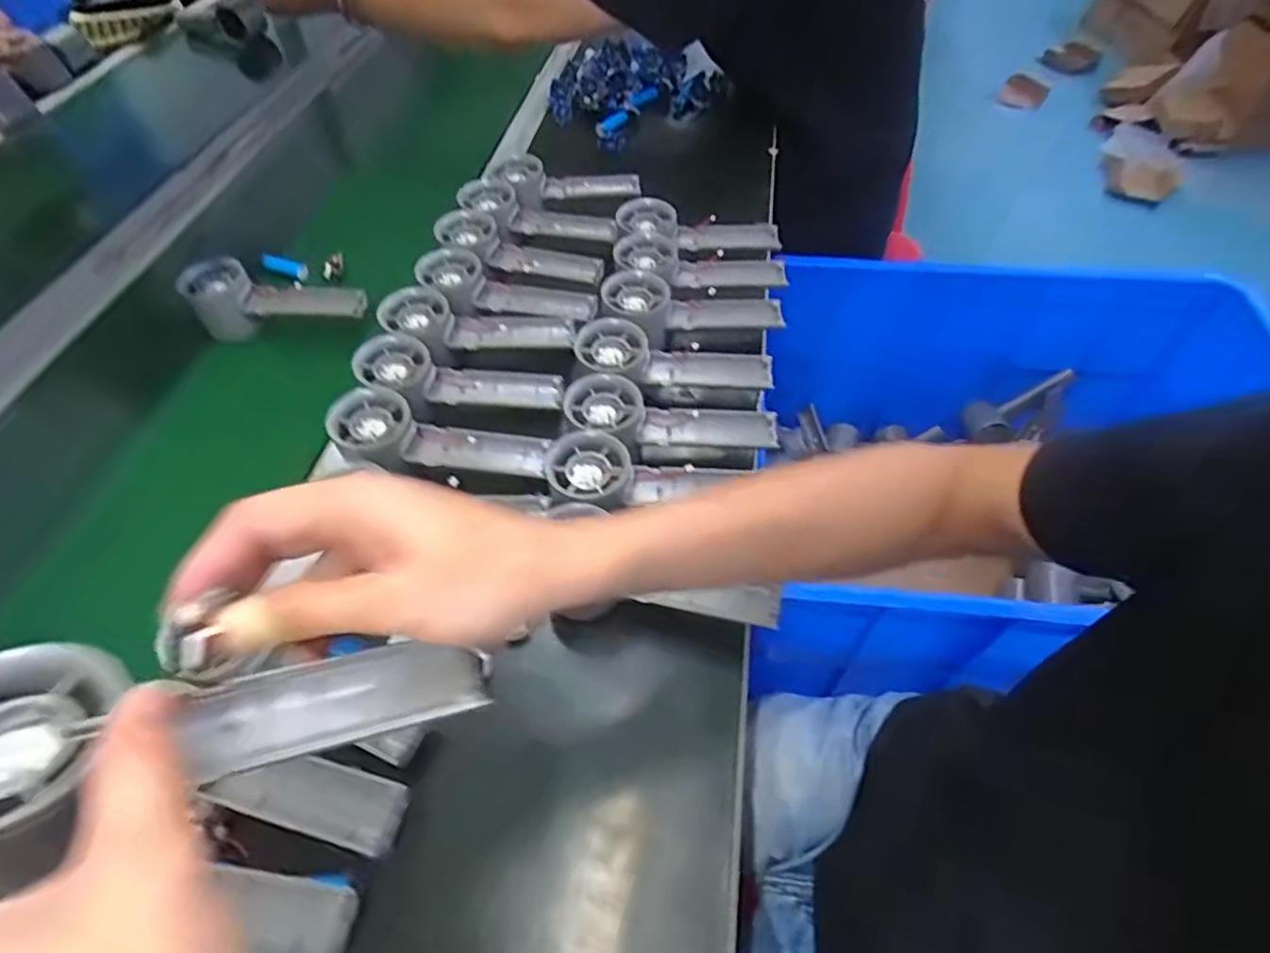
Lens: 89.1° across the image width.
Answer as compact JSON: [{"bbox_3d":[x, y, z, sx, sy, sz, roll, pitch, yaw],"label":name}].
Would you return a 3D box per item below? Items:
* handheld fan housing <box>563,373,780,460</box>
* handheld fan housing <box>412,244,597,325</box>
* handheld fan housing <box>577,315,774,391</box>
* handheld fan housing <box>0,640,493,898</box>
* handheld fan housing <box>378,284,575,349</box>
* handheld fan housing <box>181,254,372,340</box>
[{"bbox_3d":[0.027,-0.039,0.493,0.159,0.028,0.054,10,53,-6],"label":"handheld fan housing"},{"bbox_3d":[-0.116,-0.167,0.587,0.160,0.030,0.055,14,54,-5],"label":"handheld fan housing"},{"bbox_3d":[0.031,-0.088,0.528,0.156,0.035,0.056,11,53,-6],"label":"handheld fan housing"},{"bbox_3d":[-0.133,0.081,0.211,0.155,0.039,0.061,1,48,-31],"label":"handheld fan housing"},{"bbox_3d":[-0.134,-0.132,0.559,0.159,0.031,0.047,6,53,-9],"label":"handheld fan housing"},{"bbox_3d":[-0.332,-0.163,0.597,0.157,0.062,0.042,2,53,4],"label":"handheld fan housing"}]

